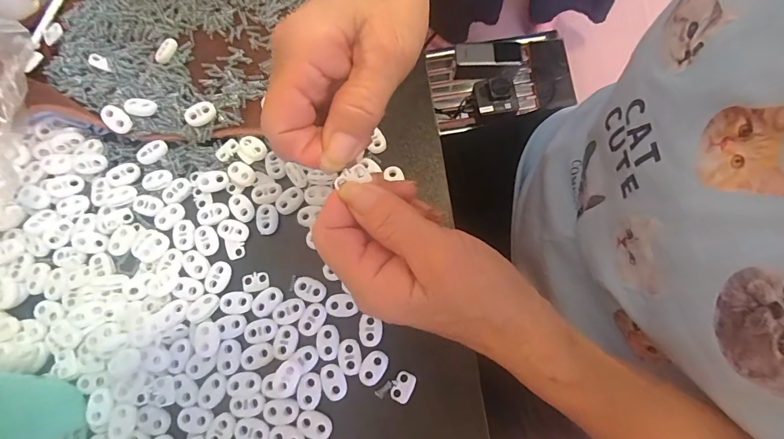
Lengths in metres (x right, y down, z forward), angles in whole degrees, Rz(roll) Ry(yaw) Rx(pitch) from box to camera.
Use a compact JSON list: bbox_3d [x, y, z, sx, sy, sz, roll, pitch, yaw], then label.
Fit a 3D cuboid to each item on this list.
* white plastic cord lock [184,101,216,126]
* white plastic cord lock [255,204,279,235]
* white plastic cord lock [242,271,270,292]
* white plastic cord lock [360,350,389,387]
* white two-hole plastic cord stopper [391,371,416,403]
[{"bbox_3d":[-0.145,-0.079,0.296,0.022,0.011,0.014,-36,78,-7],"label":"white plastic cord lock"},{"bbox_3d":[-0.091,0.000,0.284,0.015,0.004,0.022,-6,76,0],"label":"white plastic cord lock"},{"bbox_3d":[-0.096,0.044,0.274,0.019,0.004,0.013,-15,76,-2],"label":"white plastic cord lock"},{"bbox_3d":[-0.012,0.097,0.254,0.015,0.004,0.023,28,78,8],"label":"white plastic cord lock"},{"bbox_3d":[0.007,0.109,0.253,0.014,0.004,0.018,22,77,7],"label":"white two-hole plastic cord stopper"}]

